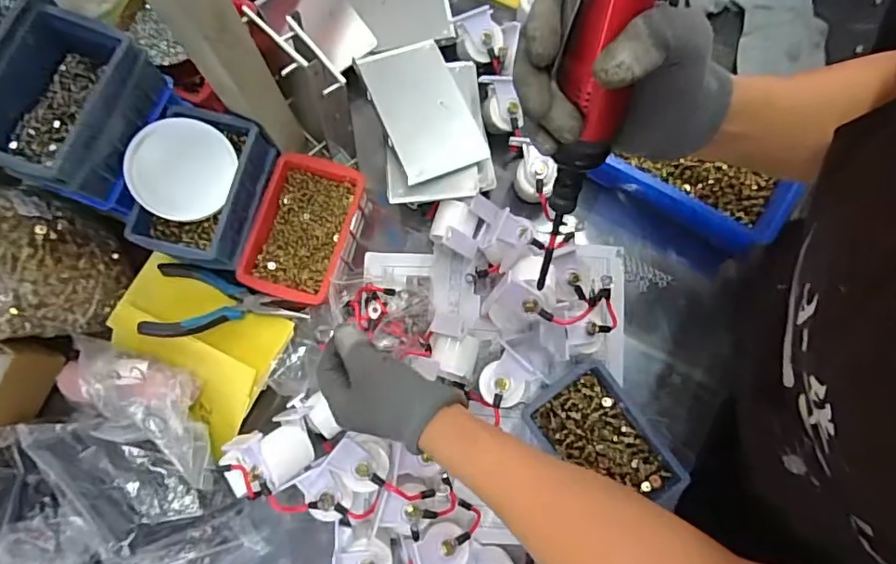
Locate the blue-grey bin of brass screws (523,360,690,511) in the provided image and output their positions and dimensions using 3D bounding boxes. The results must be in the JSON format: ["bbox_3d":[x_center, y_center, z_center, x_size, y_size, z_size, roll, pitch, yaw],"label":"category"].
[{"bbox_3d":[0.150,0.159,0.526,0.085,0.041,0.144,-38,80,-8],"label":"blue-grey bin of brass screws"}]

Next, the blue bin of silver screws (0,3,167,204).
[{"bbox_3d":[-0.340,-0.156,0.493,0.096,0.086,0.153,19,80,5],"label":"blue bin of silver screws"}]

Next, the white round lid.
[{"bbox_3d":[-0.258,-0.108,0.519,0.091,0.006,0.095,0,91,-19],"label":"white round lid"}]

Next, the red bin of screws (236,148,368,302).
[{"bbox_3d":[-0.153,-0.055,0.577,0.102,0.041,0.152,14,78,4],"label":"red bin of screws"}]

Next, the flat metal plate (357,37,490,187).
[{"bbox_3d":[-0.026,-0.181,0.559,0.094,0.010,0.148,-22,82,-17],"label":"flat metal plate"}]

